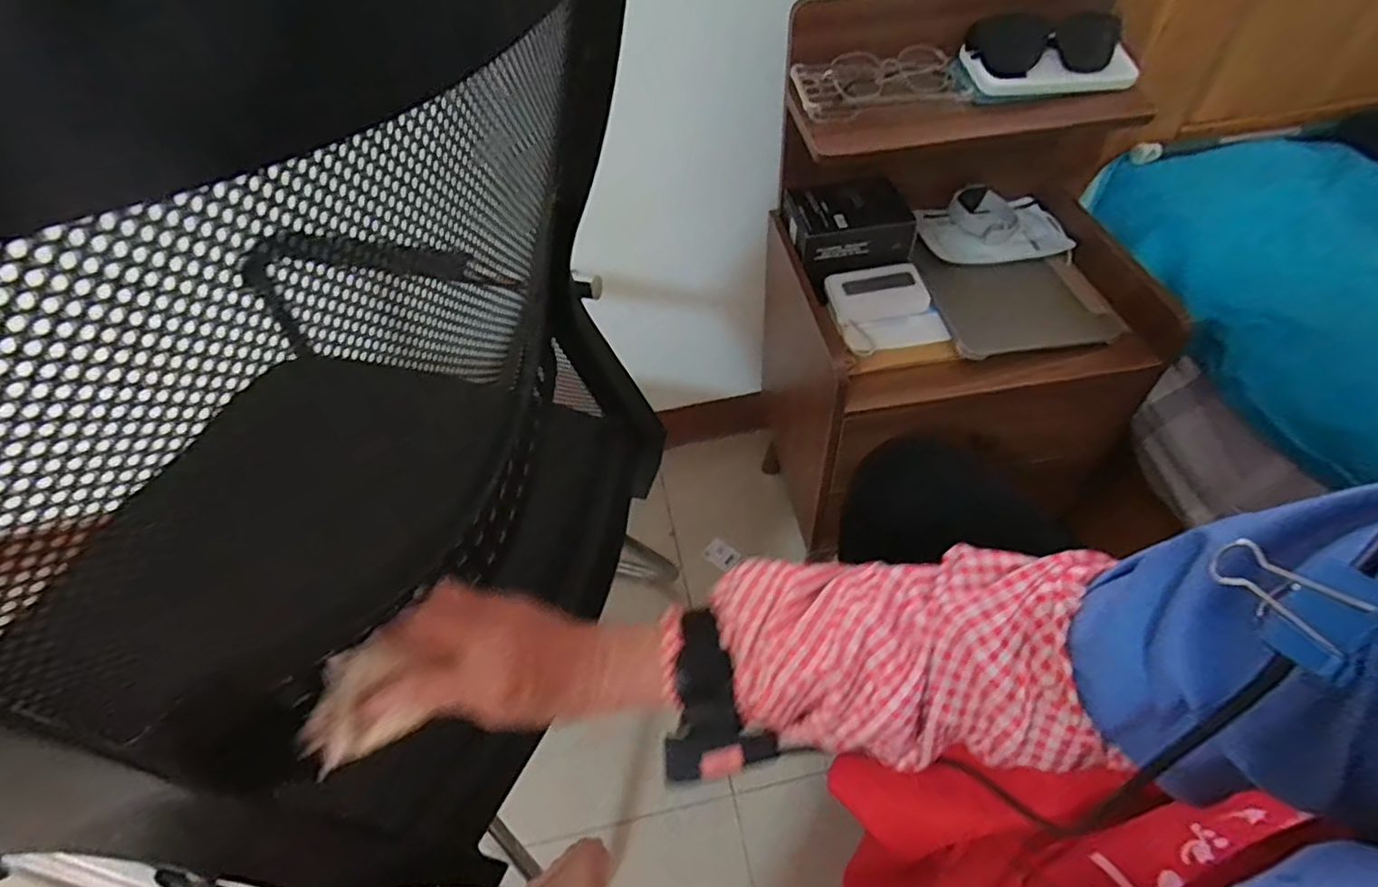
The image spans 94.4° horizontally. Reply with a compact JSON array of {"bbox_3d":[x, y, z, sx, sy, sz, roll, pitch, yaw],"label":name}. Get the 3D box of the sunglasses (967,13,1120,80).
[{"bbox_3d":[0.353,-0.399,0.635,0.149,0.046,0.041,-4,50,1],"label":"sunglasses"}]

